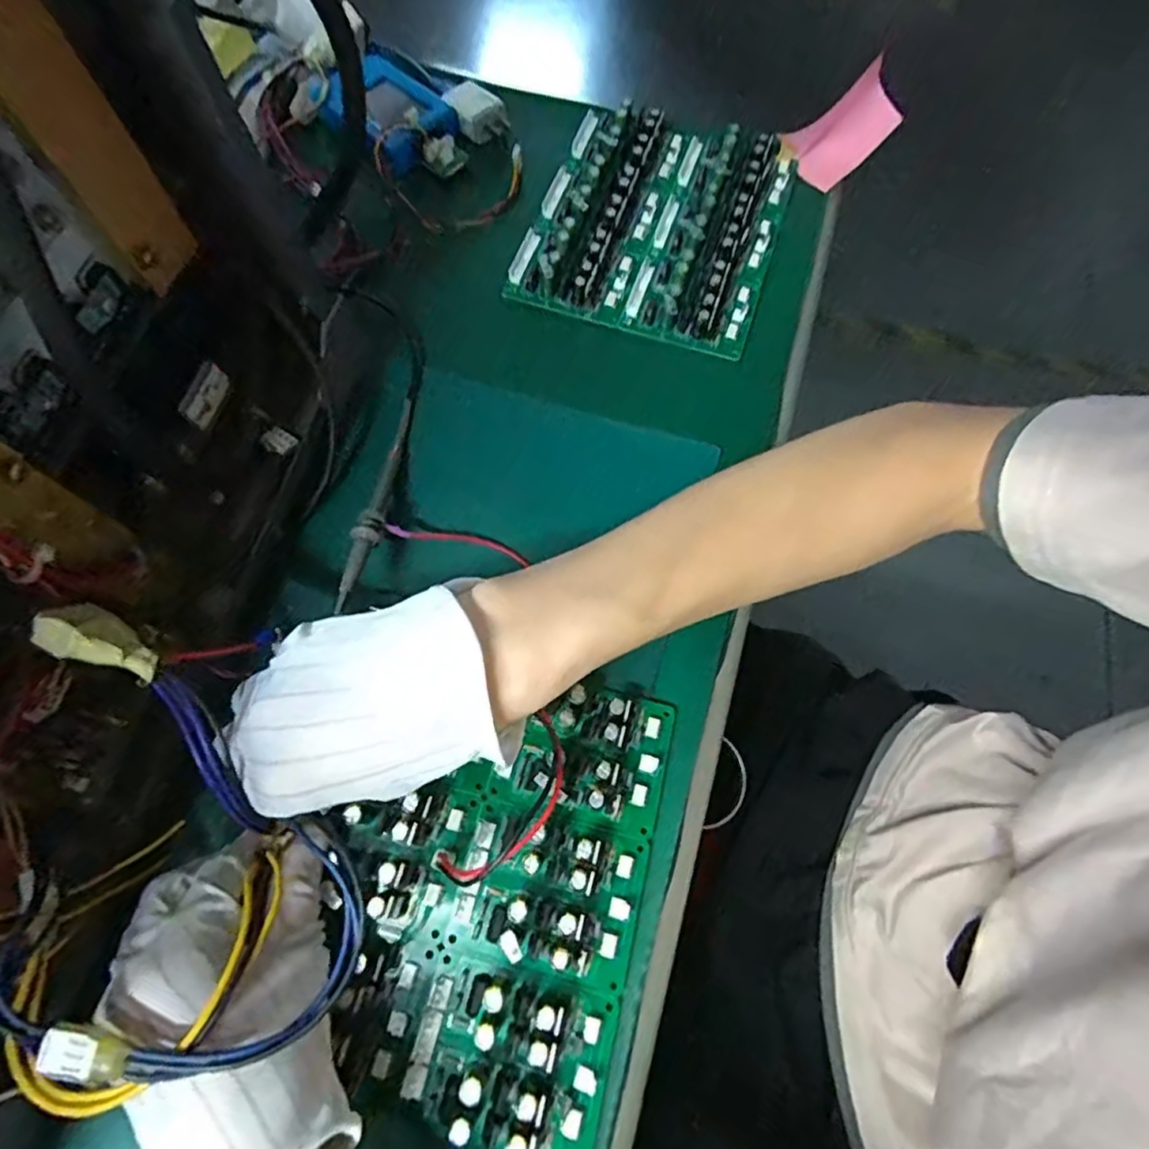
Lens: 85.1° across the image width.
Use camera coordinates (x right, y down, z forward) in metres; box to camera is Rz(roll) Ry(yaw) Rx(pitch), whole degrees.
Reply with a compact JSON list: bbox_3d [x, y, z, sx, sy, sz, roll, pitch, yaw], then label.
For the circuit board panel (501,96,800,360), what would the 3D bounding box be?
[{"bbox_3d":[0.061,-0.268,0.464,0.173,0.022,0.197,17,69,5],"label":"circuit board panel"}]

